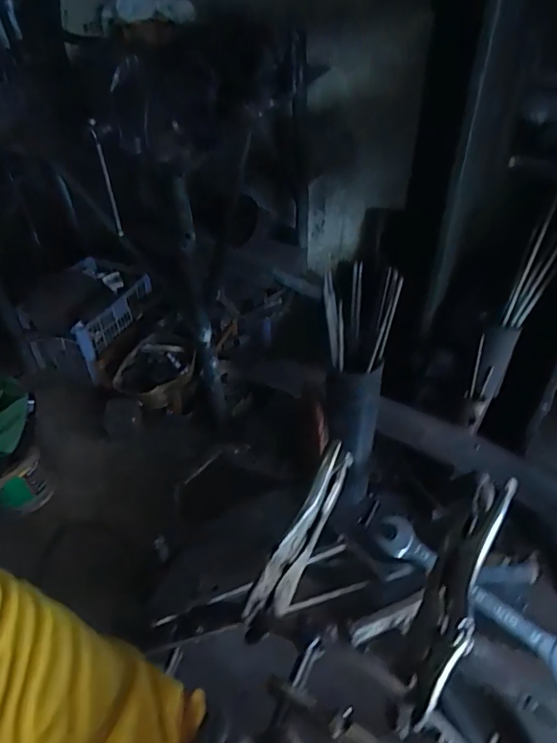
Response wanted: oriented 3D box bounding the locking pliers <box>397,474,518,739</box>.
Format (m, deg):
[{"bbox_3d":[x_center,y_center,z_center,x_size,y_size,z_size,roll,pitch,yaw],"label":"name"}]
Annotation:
[{"bbox_3d":[0.138,0.158,0.401,0.034,0.044,0.223,20,48,22],"label":"locking pliers"}]

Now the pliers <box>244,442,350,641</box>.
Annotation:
[{"bbox_3d":[0.021,0.128,0.426,0.023,0.039,0.176,18,47,20],"label":"pliers"}]

